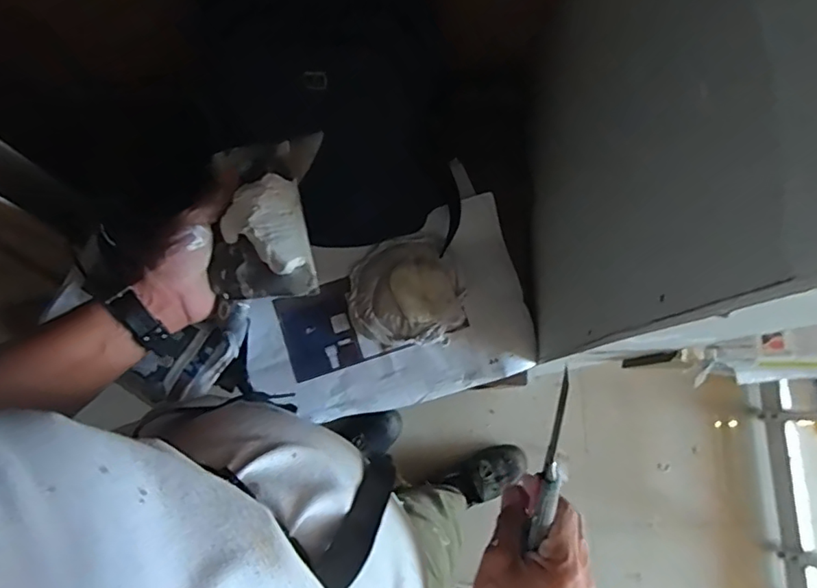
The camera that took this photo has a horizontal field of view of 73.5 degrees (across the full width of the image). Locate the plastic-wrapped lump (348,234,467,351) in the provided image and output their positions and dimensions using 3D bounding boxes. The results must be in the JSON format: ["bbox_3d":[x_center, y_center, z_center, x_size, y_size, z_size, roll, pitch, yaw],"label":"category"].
[{"bbox_3d":[-0.008,-0.002,0.933,0.186,0.054,0.183,0,78,0],"label":"plastic-wrapped lump"}]

